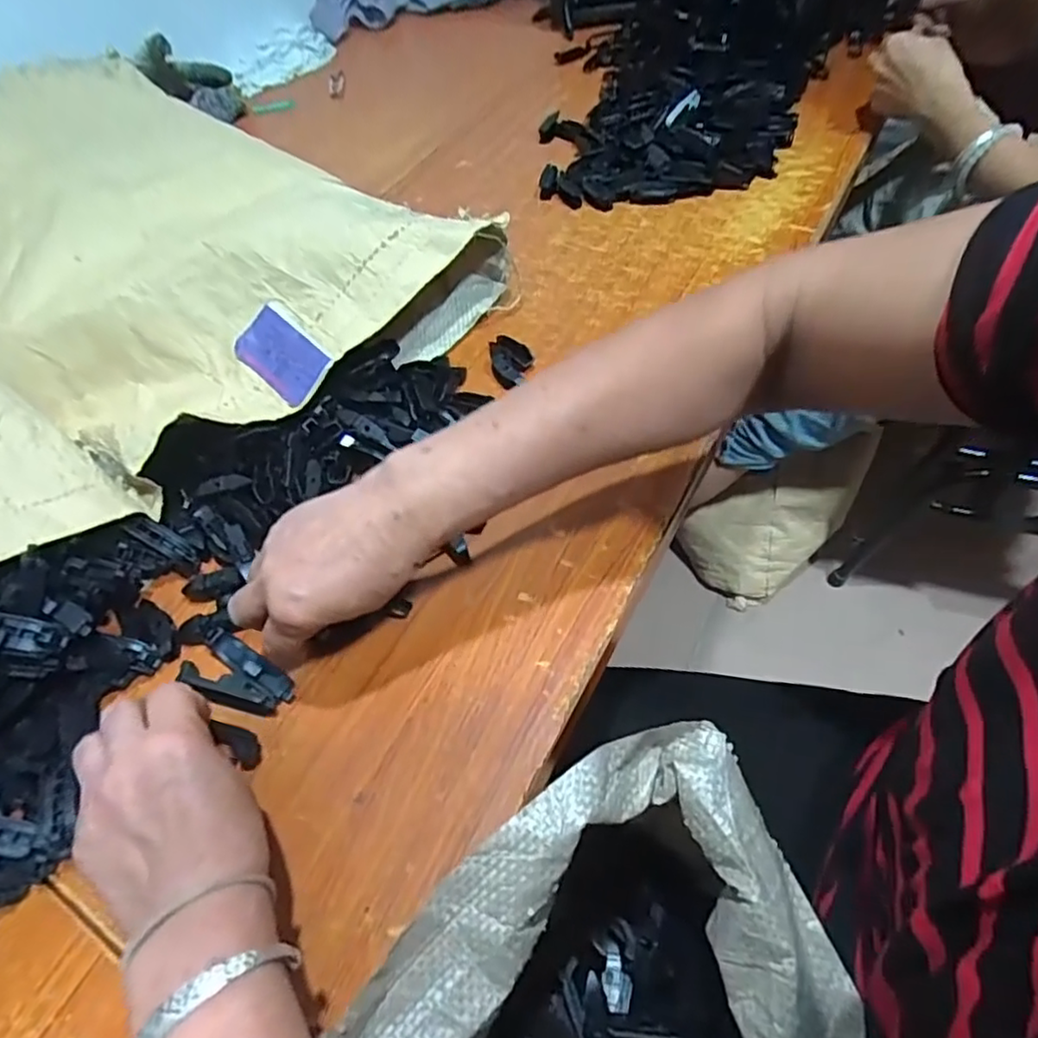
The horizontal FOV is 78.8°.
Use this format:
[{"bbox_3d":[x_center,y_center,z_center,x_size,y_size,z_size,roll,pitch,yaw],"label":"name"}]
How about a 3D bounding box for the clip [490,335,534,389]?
[{"bbox_3d":[-0.006,-0.140,0.558,0.036,0.015,0.068,-10,54,2],"label":"clip"}]

